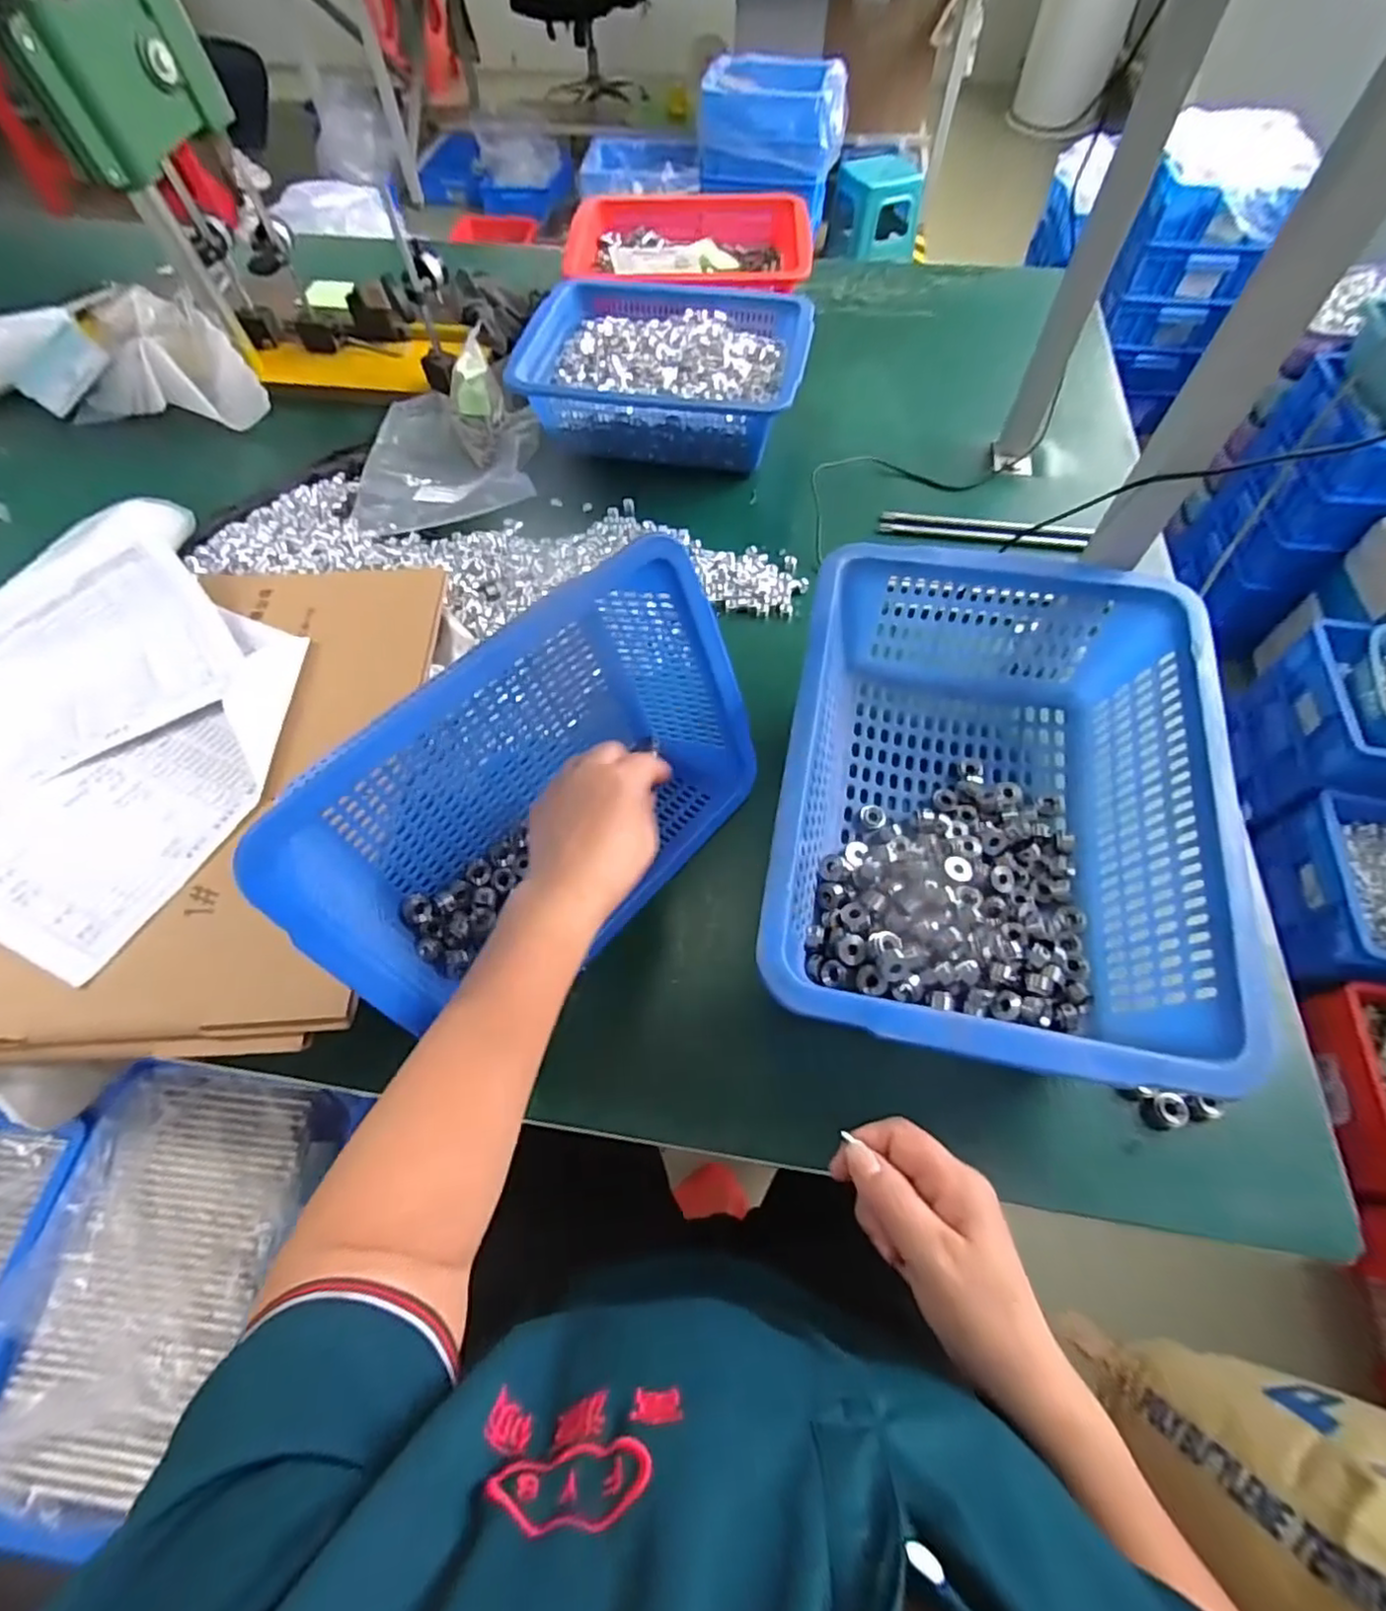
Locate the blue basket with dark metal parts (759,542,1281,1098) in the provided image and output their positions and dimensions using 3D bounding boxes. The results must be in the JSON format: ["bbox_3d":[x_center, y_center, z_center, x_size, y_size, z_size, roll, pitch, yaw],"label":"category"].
[{"bbox_3d":[0.197,-0.003,0.470,0.261,0.131,0.355,10,62,6],"label":"blue basket with dark metal parts"}]

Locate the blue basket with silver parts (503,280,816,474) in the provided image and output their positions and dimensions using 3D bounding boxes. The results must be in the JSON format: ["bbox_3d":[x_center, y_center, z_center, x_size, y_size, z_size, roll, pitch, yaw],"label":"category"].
[{"bbox_3d":[-0.026,-0.515,0.778,0.304,0.087,0.253,10,62,6],"label":"blue basket with silver parts"}]

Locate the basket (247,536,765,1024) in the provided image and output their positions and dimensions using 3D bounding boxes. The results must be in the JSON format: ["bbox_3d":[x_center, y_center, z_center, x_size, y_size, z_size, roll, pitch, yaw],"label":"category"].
[{"bbox_3d":[-0.111,-0.010,0.457,0.115,0.242,0.314,26,59,41],"label":"basket"}]

